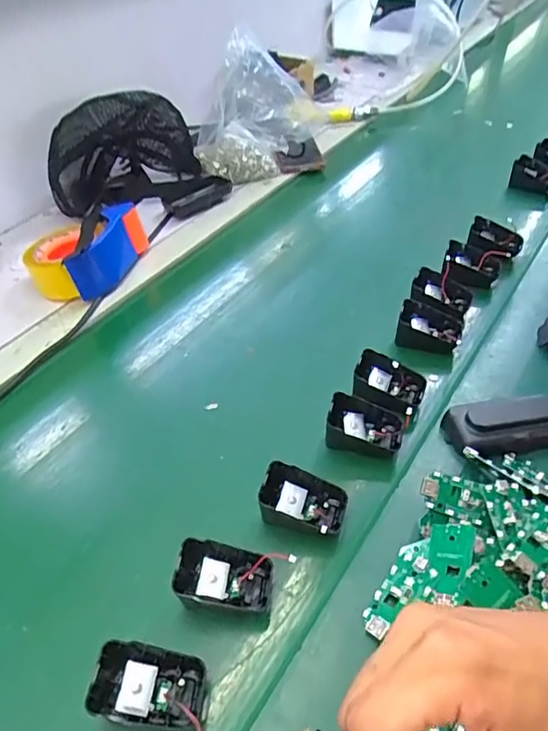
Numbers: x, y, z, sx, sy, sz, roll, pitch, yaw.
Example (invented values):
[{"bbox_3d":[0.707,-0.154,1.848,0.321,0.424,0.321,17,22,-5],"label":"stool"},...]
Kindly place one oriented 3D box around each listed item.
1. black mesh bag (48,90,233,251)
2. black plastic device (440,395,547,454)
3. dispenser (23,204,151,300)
[{"bbox_3d":[-0.216,-0.317,0.823,0.239,0.134,0.192,-25,47,-16],"label":"black mesh bag"},{"bbox_3d":[0.207,0.054,0.487,0.104,0.028,0.050,-10,44,-2],"label":"black plastic device"},{"bbox_3d":[-0.244,-0.145,0.695,0.108,0.067,0.130,11,47,18],"label":"dispenser"}]

